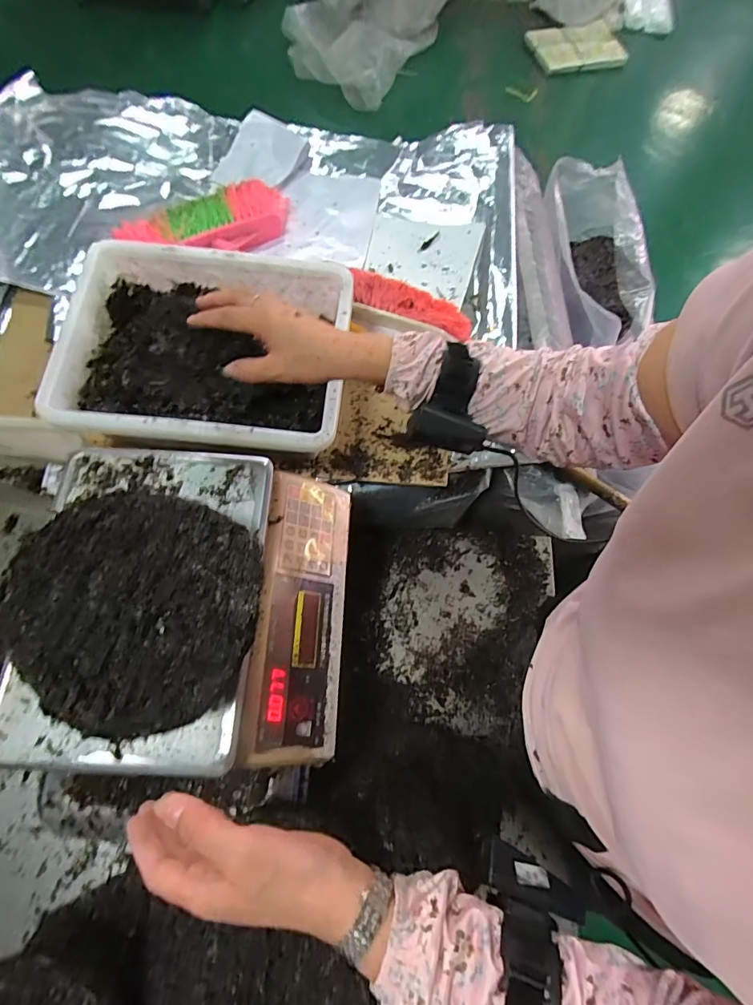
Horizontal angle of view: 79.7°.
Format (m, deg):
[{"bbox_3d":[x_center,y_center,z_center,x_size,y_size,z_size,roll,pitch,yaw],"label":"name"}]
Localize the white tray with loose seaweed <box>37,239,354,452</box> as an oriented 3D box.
[{"bbox_3d":[-0.219,-0.204,0.599,0.352,0.068,0.270,7,69,0],"label":"white tray with loose seaweed"}]

